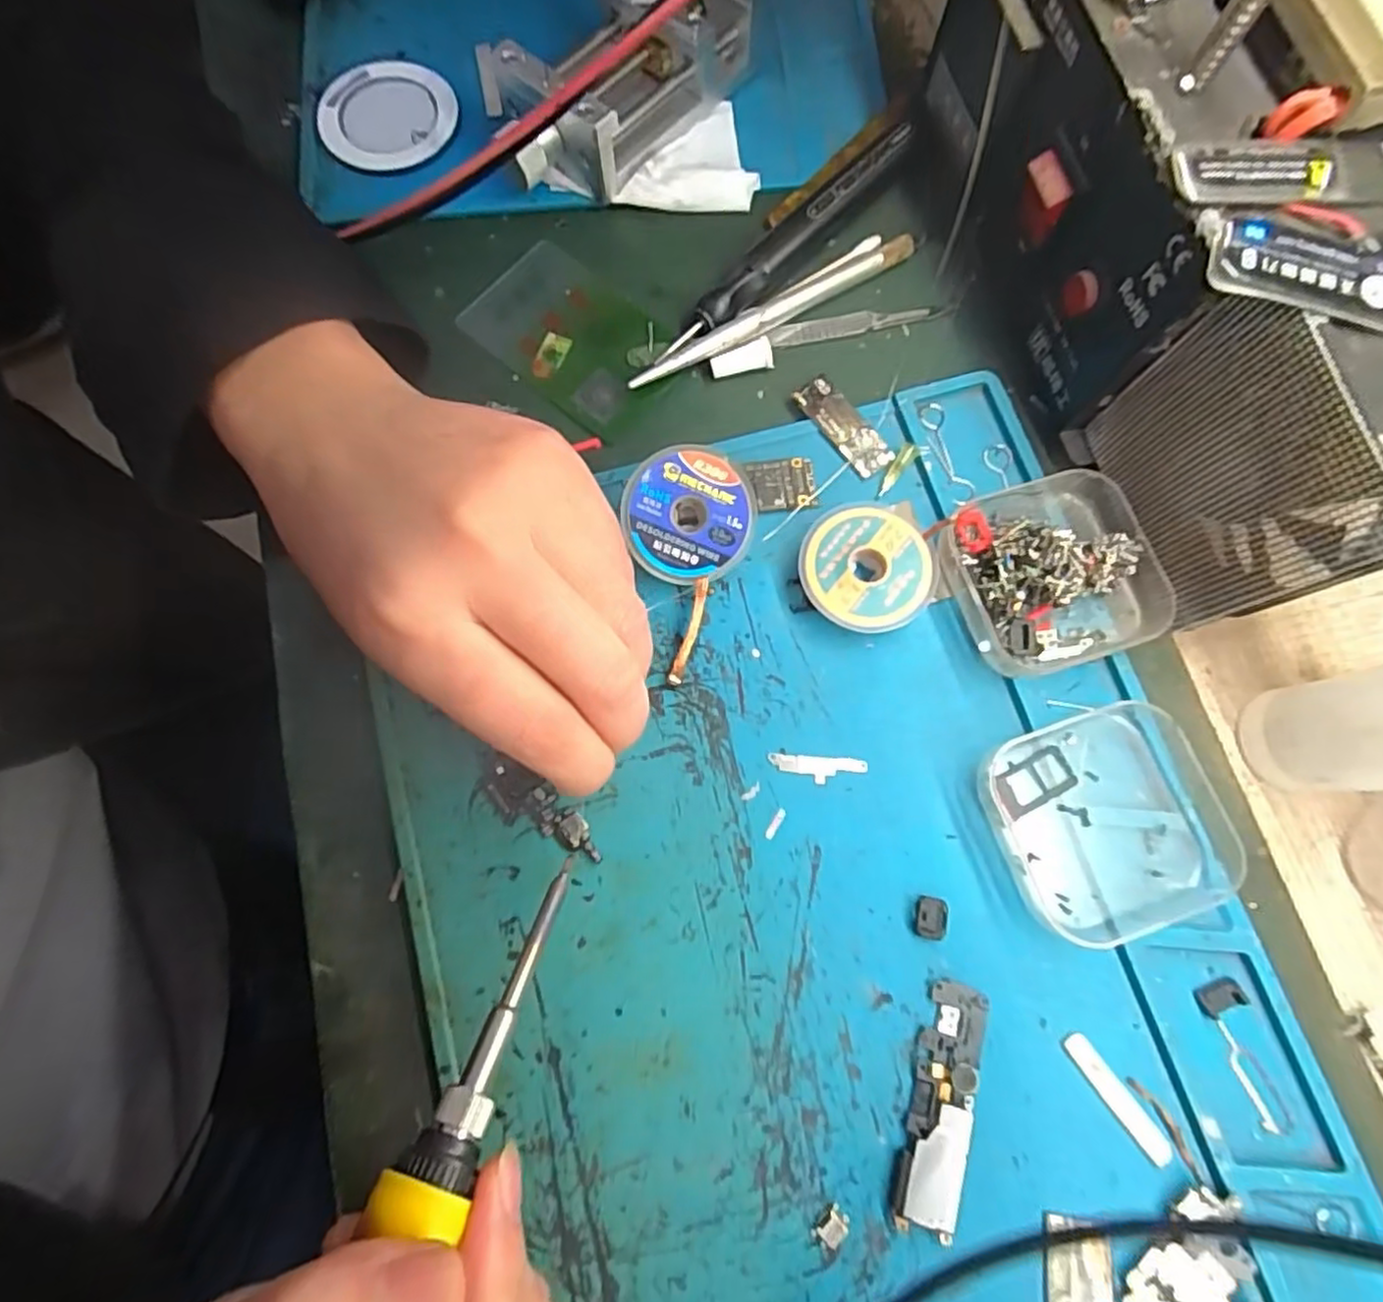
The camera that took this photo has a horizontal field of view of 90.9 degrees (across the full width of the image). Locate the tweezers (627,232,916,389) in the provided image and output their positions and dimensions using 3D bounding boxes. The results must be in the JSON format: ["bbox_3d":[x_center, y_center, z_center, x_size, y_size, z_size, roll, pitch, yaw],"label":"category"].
[{"bbox_3d":[0.031,-0.133,0.267,0.126,0.010,0.015,-31,77,-8],"label":"tweezers"}]

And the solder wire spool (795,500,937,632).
[{"bbox_3d":[0.060,-0.027,0.235,0.044,0.014,0.044,0,75,0],"label":"solder wire spool"}]

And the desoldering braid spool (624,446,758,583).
[{"bbox_3d":[0.000,-0.048,0.237,0.043,0.013,0.044,-1,101,-7],"label":"desoldering braid spool"}]

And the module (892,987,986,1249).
[{"bbox_3d":[0.073,0.131,0.198,0.017,0.005,0.064,16,76,4],"label":"module"}]

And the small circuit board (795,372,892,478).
[{"bbox_3d":[0.057,-0.084,0.254,0.016,0.004,0.043,-34,78,-8],"label":"small circuit board"}]

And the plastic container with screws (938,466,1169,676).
[{"bbox_3d":[0.121,-0.027,0.230,0.064,0.025,0.064,-18,76,-4],"label":"plastic container with screws"}]

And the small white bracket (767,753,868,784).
[{"bbox_3d":[0.042,0.039,0.223,0.032,0.004,0.008,4,75,2],"label":"small white bracket"}]

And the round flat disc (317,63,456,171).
[{"bbox_3d":[-0.128,-0.226,0.288,0.056,0.007,0.048,-17,76,-4],"label":"round flat disc"}]

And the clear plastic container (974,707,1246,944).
[{"bbox_3d":[0.131,0.053,0.212,0.066,0.017,0.064,-20,76,-5],"label":"clear plastic container"}]

